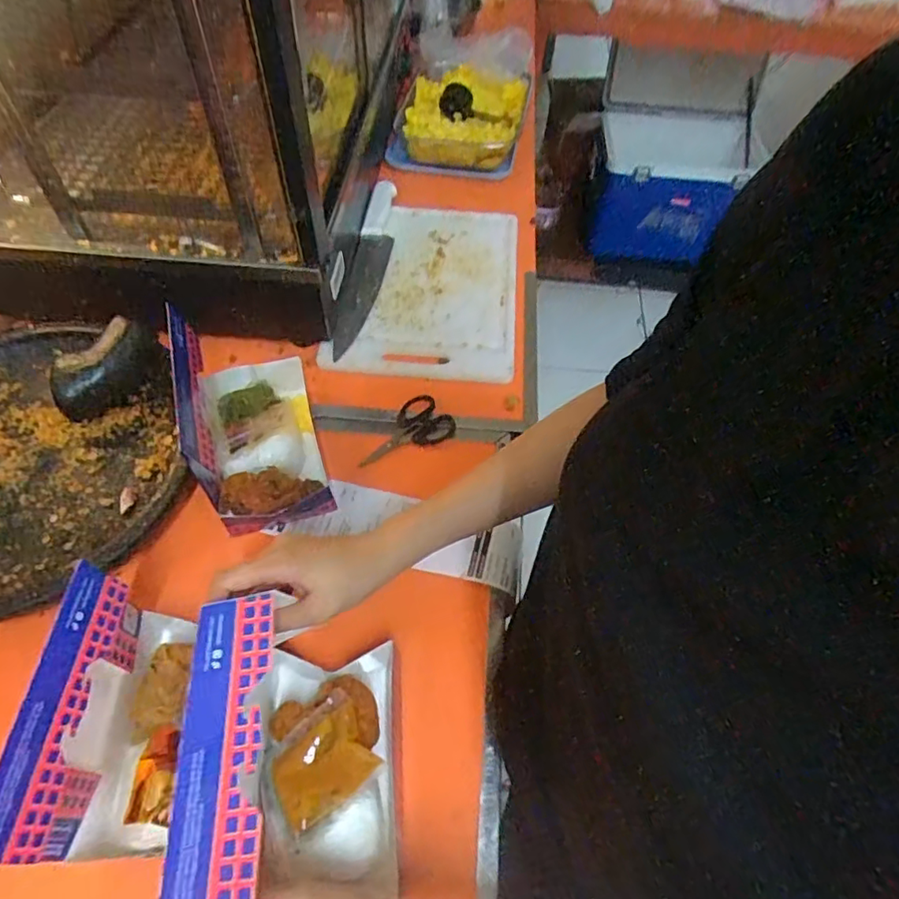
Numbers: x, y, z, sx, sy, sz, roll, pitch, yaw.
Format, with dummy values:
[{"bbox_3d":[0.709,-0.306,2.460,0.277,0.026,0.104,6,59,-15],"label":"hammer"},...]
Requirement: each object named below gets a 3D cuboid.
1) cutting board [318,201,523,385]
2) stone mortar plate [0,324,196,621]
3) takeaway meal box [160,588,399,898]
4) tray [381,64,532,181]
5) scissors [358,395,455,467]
[{"bbox_3d":[-0.026,-0.241,0.826,0.234,0.017,0.357,5,56,1],"label":"cutting board"},{"bbox_3d":[-0.447,0.009,0.598,0.323,0.037,0.343,1,55,-1],"label":"stone mortar plate"},{"bbox_3d":[-0.105,0.215,0.410,0.111,0.163,0.168,-4,56,-5],"label":"takeaway meal box"},{"bbox_3d":[0.019,-0.570,1.007,0.226,0.071,0.280,5,56,2],"label":"tray"},{"bbox_3d":[-0.055,-0.022,0.676,0.116,0.008,0.063,-26,60,-18],"label":"scissors"}]

